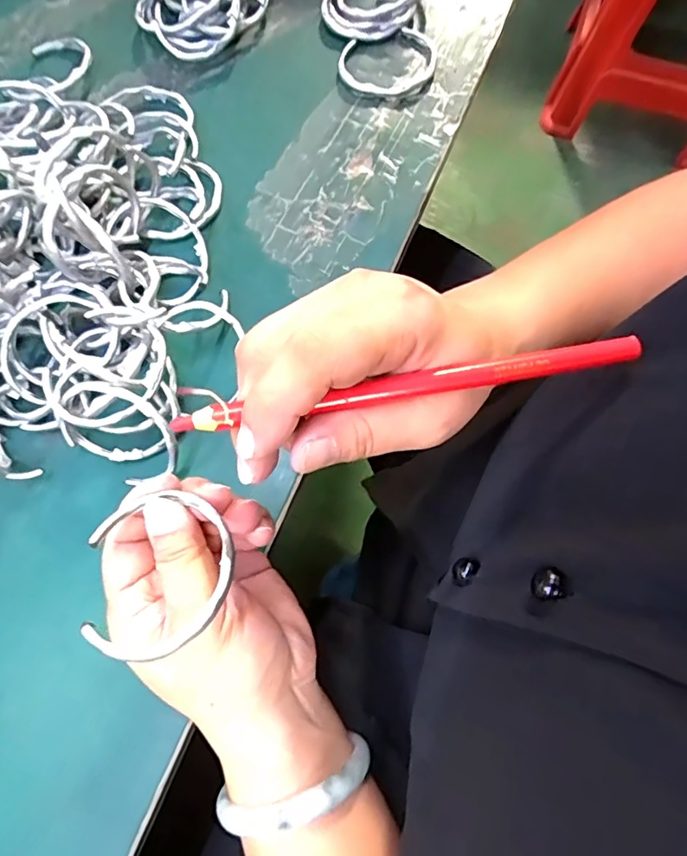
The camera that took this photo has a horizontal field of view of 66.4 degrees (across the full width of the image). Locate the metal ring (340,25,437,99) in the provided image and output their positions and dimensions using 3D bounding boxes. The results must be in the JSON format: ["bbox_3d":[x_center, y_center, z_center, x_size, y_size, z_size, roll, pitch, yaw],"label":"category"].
[{"bbox_3d":[0.031,-0.251,0.363,0.067,0.005,0.052,-11,77,-3],"label":"metal ring"}]

